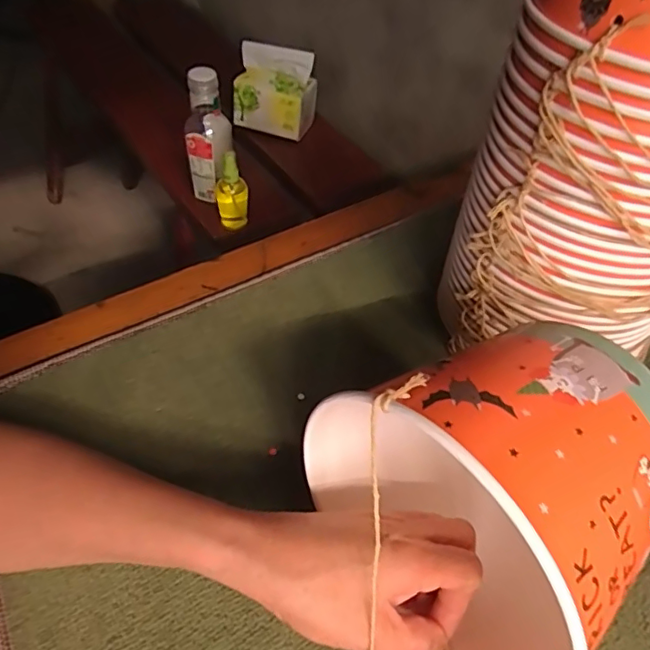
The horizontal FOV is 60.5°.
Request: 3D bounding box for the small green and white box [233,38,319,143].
[{"bbox_3d":[-0.092,-0.426,1.012,0.140,0.135,0.071,13,50,6],"label":"small green and white box"}]

